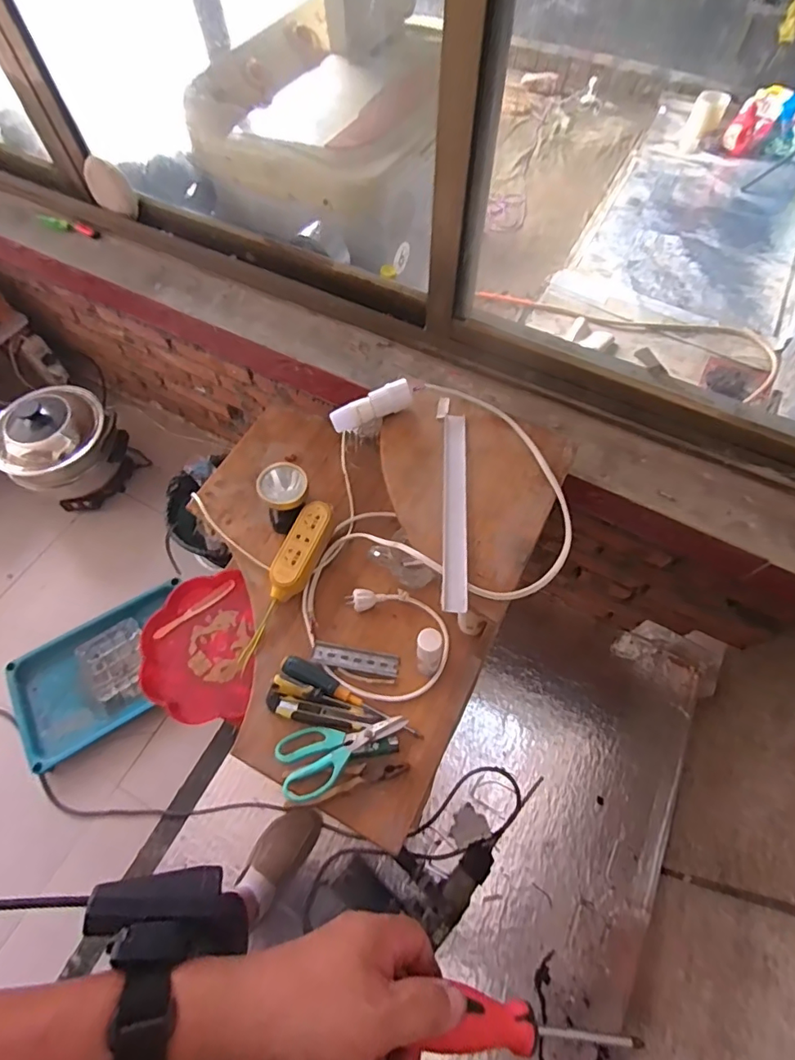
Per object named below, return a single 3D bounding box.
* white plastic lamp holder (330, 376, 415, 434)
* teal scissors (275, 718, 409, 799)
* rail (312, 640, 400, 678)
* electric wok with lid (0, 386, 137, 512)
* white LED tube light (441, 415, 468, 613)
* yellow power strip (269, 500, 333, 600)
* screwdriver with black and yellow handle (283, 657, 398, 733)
[{"bbox_3d":[-0.038,-0.177,0.727,0.120,0.033,0.028,-21,63,10],"label":"white plastic lamp holder"},{"bbox_3d":[-0.076,0.294,0.693,0.177,0.020,0.085,-24,65,-11],"label":"teal scissors"},{"bbox_3d":[-0.064,0.200,0.777,0.133,0.016,0.035,9,63,6],"label":"rail"},{"bbox_3d":[-0.942,-0.232,1.418,0.256,0.275,0.297,39,70,19],"label":"electric wok with lid"},{"bbox_3d":[0.075,-0.033,0.660,0.031,0.022,0.291,3,63,3],"label":"white LED tube light"},{"bbox_3d":[-0.156,0.033,0.820,0.055,0.043,0.165,21,80,12],"label":"yellow power strip"},{"bbox_3d":[-0.065,0.240,0.733,0.220,0.028,0.031,21,65,11],"label":"screwdriver with black and yellow handle"}]

